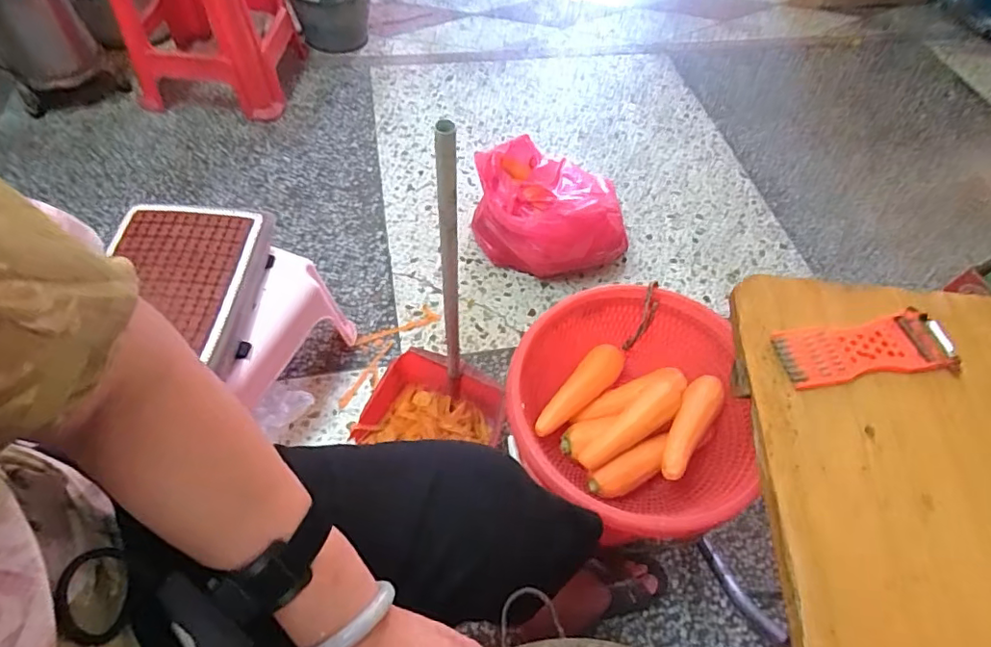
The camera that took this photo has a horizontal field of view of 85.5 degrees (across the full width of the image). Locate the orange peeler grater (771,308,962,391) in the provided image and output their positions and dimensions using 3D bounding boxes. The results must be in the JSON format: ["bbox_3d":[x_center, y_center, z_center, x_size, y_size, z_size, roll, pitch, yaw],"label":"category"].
[{"bbox_3d":[0.352,0.023,0.504,0.170,0.013,0.057,-6,57,-8],"label":"orange peeler grater"}]

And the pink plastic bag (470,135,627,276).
[{"bbox_3d":[0.126,-0.266,1.259,0.357,0.221,0.288,21,57,10],"label":"pink plastic bag"}]

